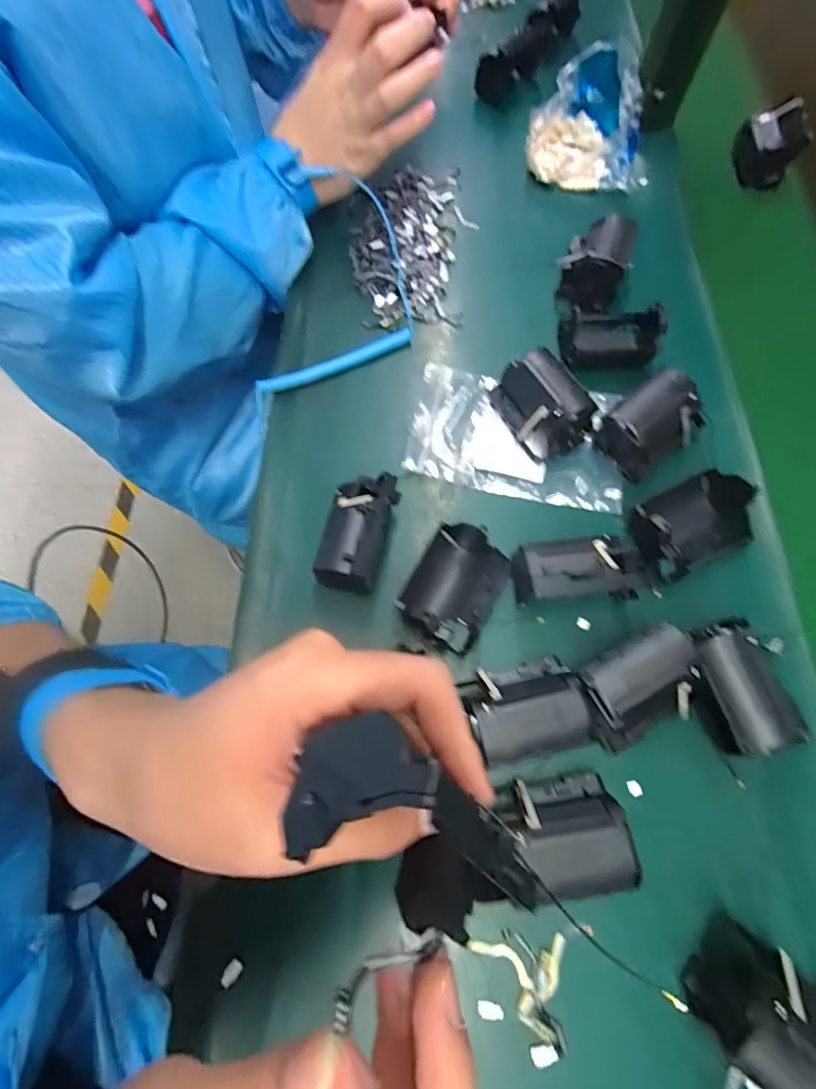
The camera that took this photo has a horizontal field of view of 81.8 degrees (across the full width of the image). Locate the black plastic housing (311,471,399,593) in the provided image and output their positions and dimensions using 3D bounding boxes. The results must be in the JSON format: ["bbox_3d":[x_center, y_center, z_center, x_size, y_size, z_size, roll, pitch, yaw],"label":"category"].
[{"bbox_3d":[-0.031,-0.007,0.300,0.043,0.042,0.071,11,69,3],"label":"black plastic housing"}]

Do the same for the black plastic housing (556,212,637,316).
[{"bbox_3d":[0.153,-0.234,0.385,0.050,0.043,0.076,16,70,5],"label":"black plastic housing"}]

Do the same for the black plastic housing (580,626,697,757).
[{"bbox_3d":[0.130,0.083,0.270,0.064,0.040,0.050,-24,71,-10],"label":"black plastic housing"}]

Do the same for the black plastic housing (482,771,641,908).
[{"bbox_3d":[0.080,0.151,0.245,0.060,0.039,0.049,-6,69,-3],"label":"black plastic housing"}]

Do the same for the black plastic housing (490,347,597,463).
[{"bbox_3d":[0.096,-0.100,0.338,0.047,0.042,0.068,-32,73,-12],"label":"black plastic housing"}]

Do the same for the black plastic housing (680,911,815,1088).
[{"bbox_3d":[0.174,0.221,0.213,0.069,0.044,0.050,39,73,13],"label":"black plastic housing"}]

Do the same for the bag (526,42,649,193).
[{"bbox_3d":[0.172,-0.393,0.440,0.112,0.071,0.099,9,69,3],"label":"bag"}]

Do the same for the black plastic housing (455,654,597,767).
[{"bbox_3d":[0.064,0.093,0.267,0.063,0.040,0.049,-9,69,-4],"label":"black plastic housing"}]

